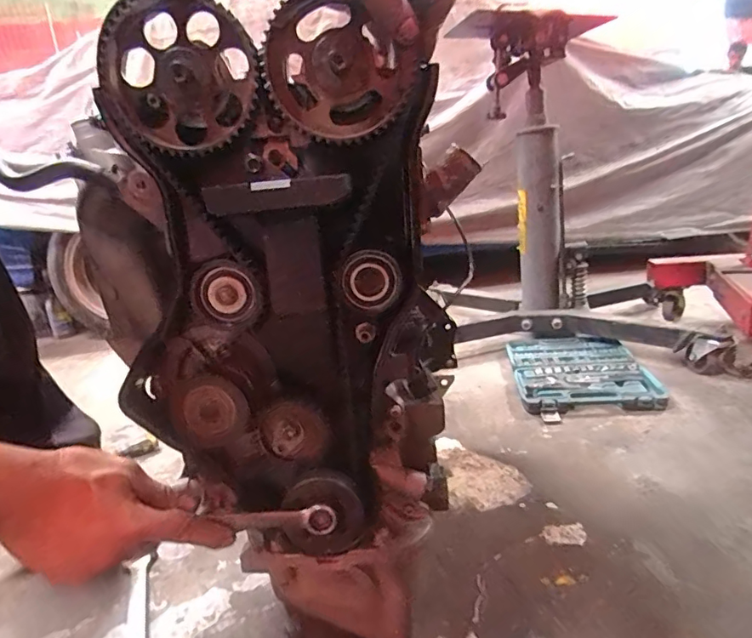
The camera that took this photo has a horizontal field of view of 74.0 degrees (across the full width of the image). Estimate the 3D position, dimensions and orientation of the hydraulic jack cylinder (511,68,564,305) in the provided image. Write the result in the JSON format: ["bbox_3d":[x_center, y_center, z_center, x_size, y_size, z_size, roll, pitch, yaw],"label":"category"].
[{"bbox_3d":[0.445,-0.320,1.371,0.129,0.591,0.104,-1,16,18],"label":"hydraulic jack cylinder"}]

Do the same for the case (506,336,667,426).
[{"bbox_3d":[0.466,0.123,1.165,0.284,0.040,0.409,-4,15,8],"label":"case"}]

